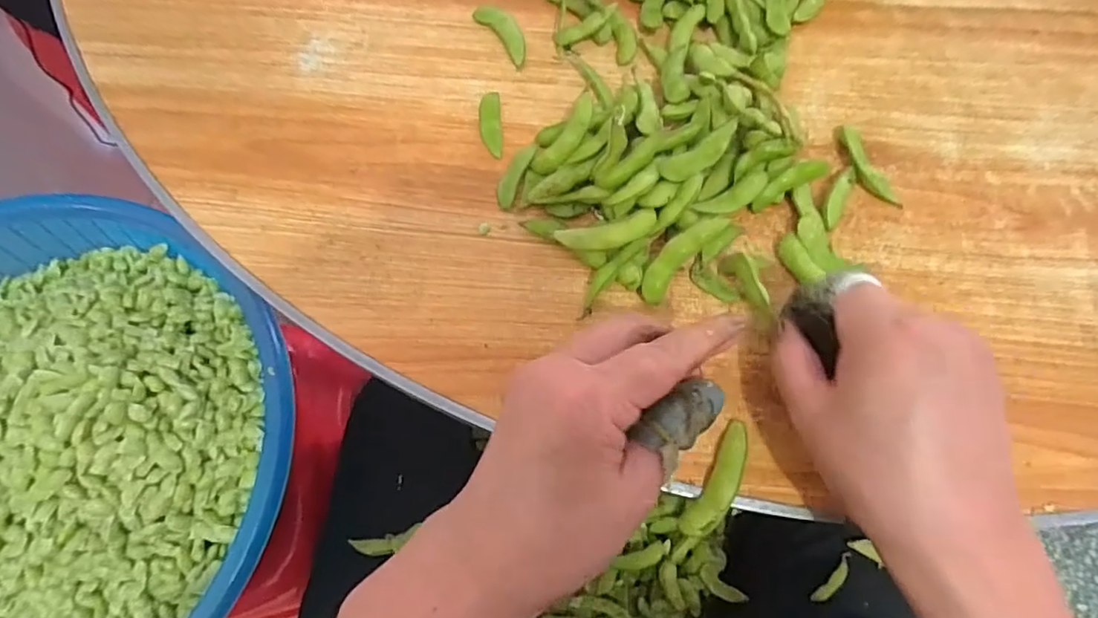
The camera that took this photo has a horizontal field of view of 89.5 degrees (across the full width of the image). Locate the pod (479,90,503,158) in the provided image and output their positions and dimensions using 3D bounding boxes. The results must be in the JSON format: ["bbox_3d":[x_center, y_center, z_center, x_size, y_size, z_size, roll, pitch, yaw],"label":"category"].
[{"bbox_3d":[-0.035,-0.112,0.335,0.013,0.005,0.044,-5,71,-2],"label":"pod"}]

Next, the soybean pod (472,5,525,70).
[{"bbox_3d":[-0.030,-0.182,0.360,0.016,0.011,0.056,-34,75,-11],"label":"soybean pod"}]

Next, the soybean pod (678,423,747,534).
[{"bbox_3d":[0.082,0.082,0.265,0.015,0.013,0.059,31,74,10],"label":"soybean pod"}]

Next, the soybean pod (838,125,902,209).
[{"bbox_3d":[0.186,-0.084,0.324,0.018,0.011,0.055,-19,72,-7],"label":"soybean pod"}]

